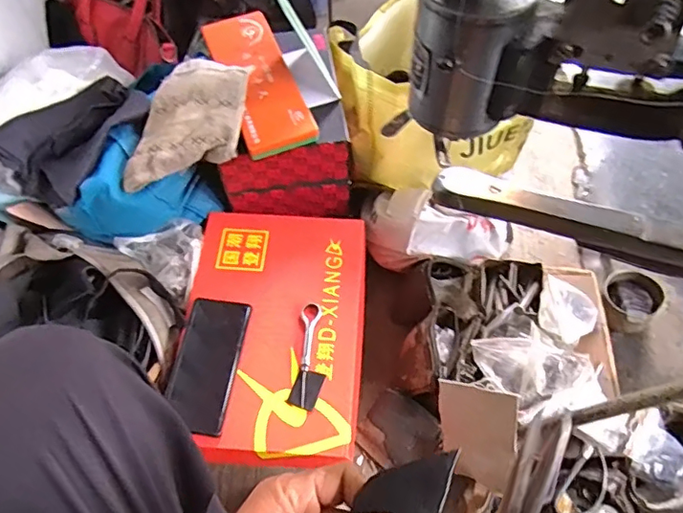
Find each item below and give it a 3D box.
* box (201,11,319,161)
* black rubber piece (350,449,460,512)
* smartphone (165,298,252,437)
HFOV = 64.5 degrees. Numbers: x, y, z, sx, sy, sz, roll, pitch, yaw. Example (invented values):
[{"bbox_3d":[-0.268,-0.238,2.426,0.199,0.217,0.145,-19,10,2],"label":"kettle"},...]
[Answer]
[{"bbox_3d":[-0.110,-0.233,0.710,0.088,0.025,0.238,-20,62,-9],"label":"box"},{"bbox_3d":[0.033,0.140,0.302,0.042,0.004,0.074,21,80,19],"label":"black rubber piece"},{"bbox_3d":[-0.163,0.127,0.652,0.075,0.009,0.161,6,61,6],"label":"smartphone"}]

